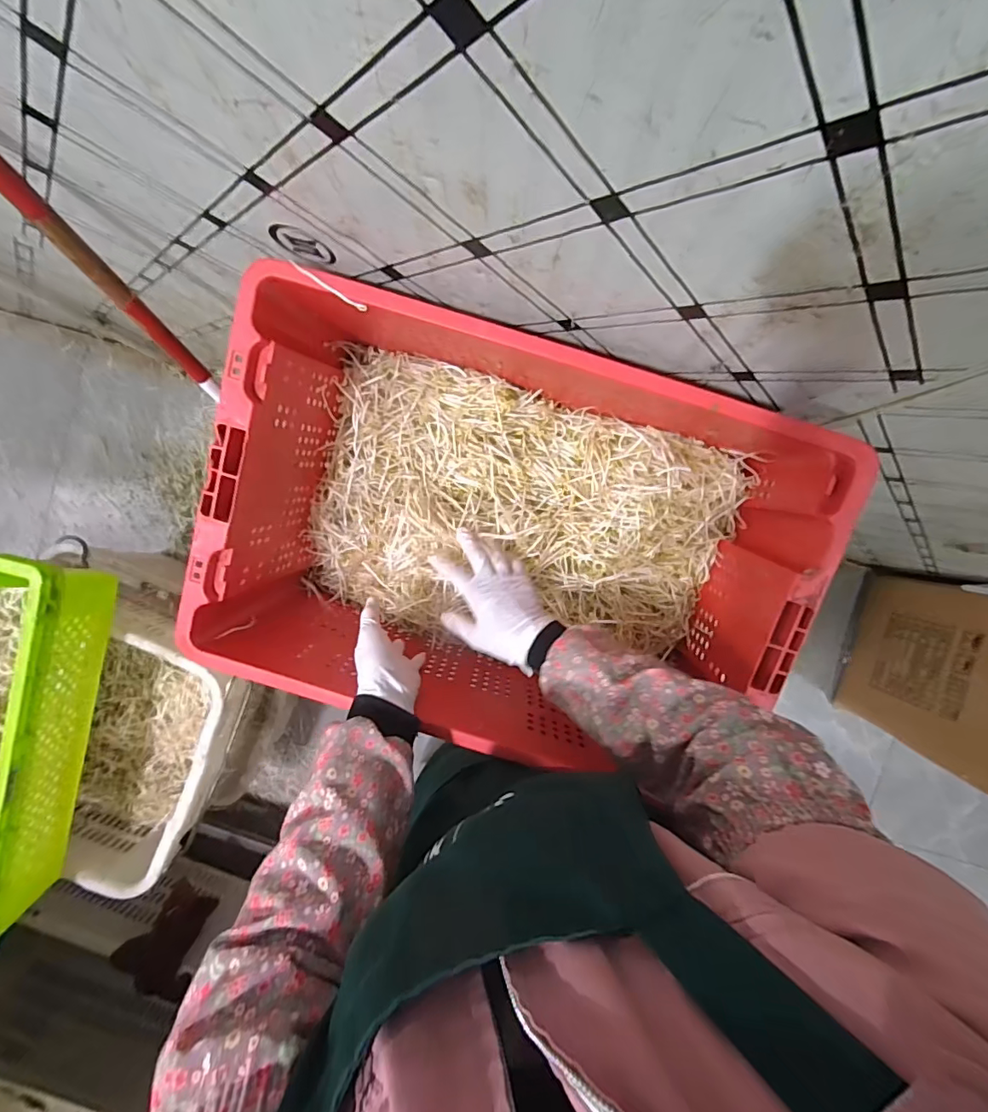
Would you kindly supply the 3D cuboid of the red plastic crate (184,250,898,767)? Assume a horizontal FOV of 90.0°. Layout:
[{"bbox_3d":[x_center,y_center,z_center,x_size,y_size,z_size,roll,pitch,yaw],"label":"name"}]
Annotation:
[{"bbox_3d":[0.010,-0.011,0.571,0.576,0.253,0.394,19,94,0],"label":"red plastic crate"}]

